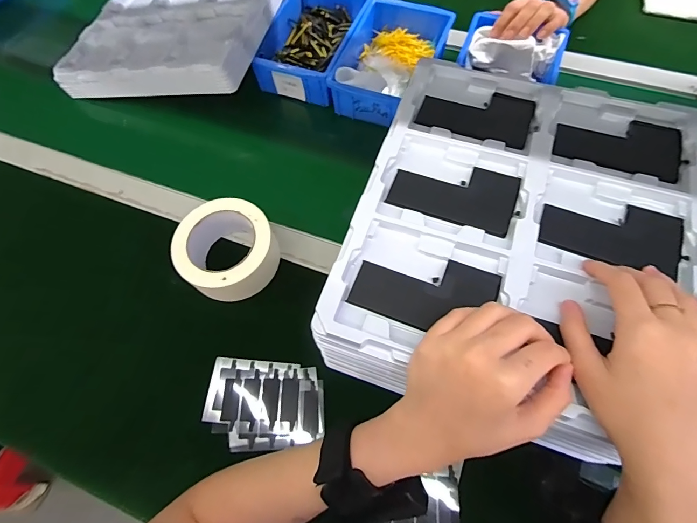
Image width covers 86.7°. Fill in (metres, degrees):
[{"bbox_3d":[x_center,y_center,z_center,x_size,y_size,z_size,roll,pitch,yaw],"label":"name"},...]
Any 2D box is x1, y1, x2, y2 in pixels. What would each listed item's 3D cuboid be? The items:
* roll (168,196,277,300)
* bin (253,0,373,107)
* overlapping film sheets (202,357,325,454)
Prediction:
[{"bbox_3d":[-0.141,-0.014,0.434,0.107,0.055,0.105,-1,66,2],"label":"roll"},{"bbox_3d":[-0.049,-0.340,0.570,0.127,0.056,0.197,16,68,10],"label":"bin"},{"bbox_3d":[-0.087,0.149,0.387,0.122,0.004,0.087,0,66,3],"label":"overlapping film sheets"}]

